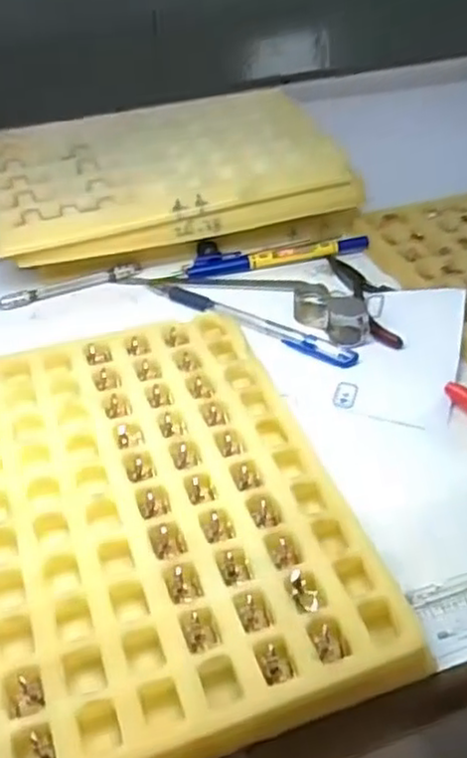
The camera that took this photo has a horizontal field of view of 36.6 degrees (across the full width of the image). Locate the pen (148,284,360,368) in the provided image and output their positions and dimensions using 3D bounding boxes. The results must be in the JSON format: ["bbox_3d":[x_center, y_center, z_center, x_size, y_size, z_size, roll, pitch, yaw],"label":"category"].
[{"bbox_3d":[0.012,-0.040,0.483,0.155,0.016,0.014,21,46,20],"label":"pen"}]

